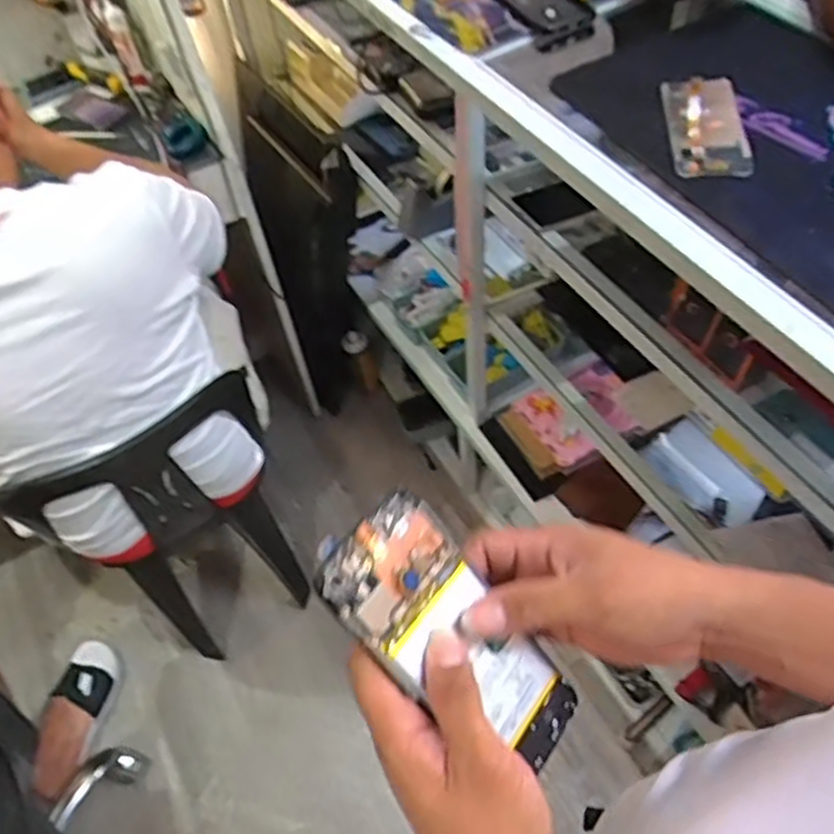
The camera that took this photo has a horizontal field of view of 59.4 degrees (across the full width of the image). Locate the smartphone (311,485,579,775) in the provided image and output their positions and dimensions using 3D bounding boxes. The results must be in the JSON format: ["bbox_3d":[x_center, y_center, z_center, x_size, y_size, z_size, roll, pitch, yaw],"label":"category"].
[{"bbox_3d":[0.023,0.112,0.374,0.158,0.009,0.072,45,63,-13],"label":"smartphone"}]

